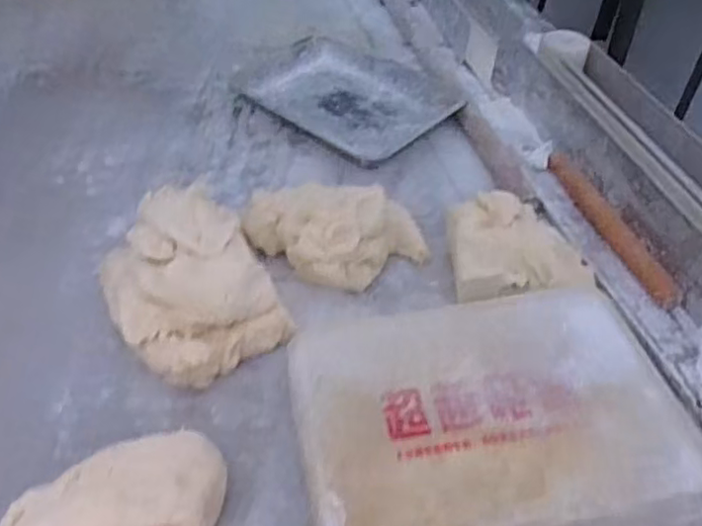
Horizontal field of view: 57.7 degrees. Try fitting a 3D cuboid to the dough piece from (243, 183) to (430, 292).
[{"bbox_3d":[-0.019,-0.039,0.820,0.233,0.087,0.134,1,46,1],"label":"dough piece"}]

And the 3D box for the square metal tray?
[{"bbox_3d":[-0.006,-0.295,1.102,0.342,0.028,0.239,32,54,28],"label":"square metal tray"}]

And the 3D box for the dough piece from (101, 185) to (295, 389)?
[{"bbox_3d":[-0.186,0.021,0.724,0.168,0.132,0.205,-26,51,-23],"label":"dough piece"}]

